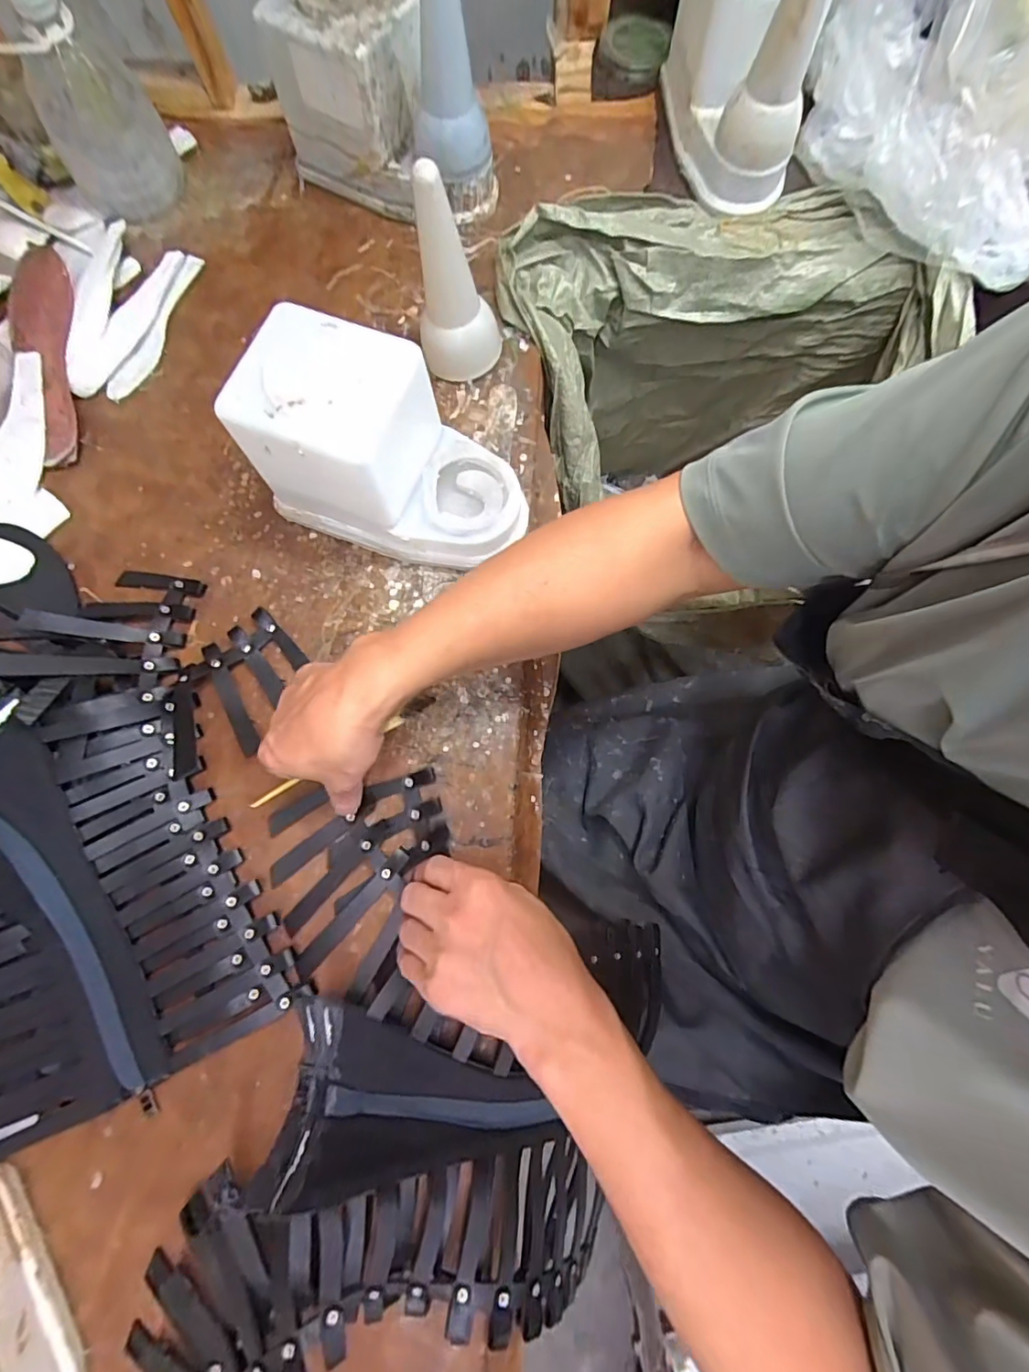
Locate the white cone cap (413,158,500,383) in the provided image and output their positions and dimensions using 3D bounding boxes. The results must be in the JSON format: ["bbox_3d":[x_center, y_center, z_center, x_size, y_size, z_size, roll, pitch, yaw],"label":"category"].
[{"bbox_3d":[-0.046,-0.317,0.419,0.065,0.146,0.053,-2,76,1],"label":"white cone cap"}]

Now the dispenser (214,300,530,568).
[{"bbox_3d":[-0.089,-0.168,0.396,0.199,0.125,0.100,20,78,6],"label":"dispenser"}]

